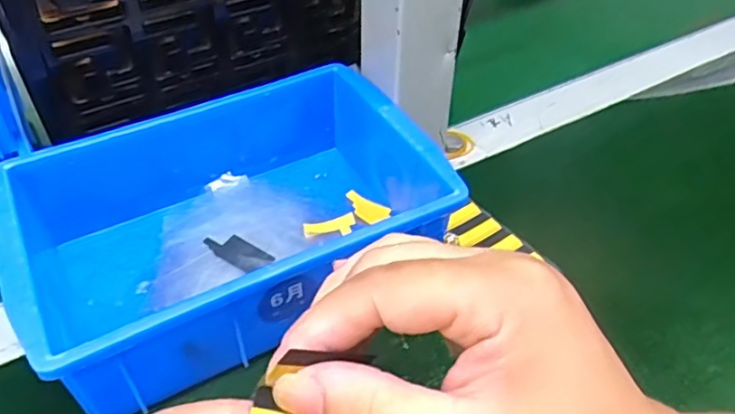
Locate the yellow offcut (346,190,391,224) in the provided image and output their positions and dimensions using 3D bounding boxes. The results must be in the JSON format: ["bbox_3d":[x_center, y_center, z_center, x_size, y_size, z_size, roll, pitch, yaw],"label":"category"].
[{"bbox_3d":[-0.002,0.000,0.349,0.030,0.004,0.018,25,48,25],"label":"yellow offcut"}]

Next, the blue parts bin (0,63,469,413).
[{"bbox_3d":[-0.069,0.007,0.309,0.200,0.066,0.137,-22,46,-22],"label":"blue parts bin"}]

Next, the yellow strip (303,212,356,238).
[{"bbox_3d":[-0.021,0.011,0.335,0.029,0.004,0.013,-13,44,-14],"label":"yellow strip"}]

